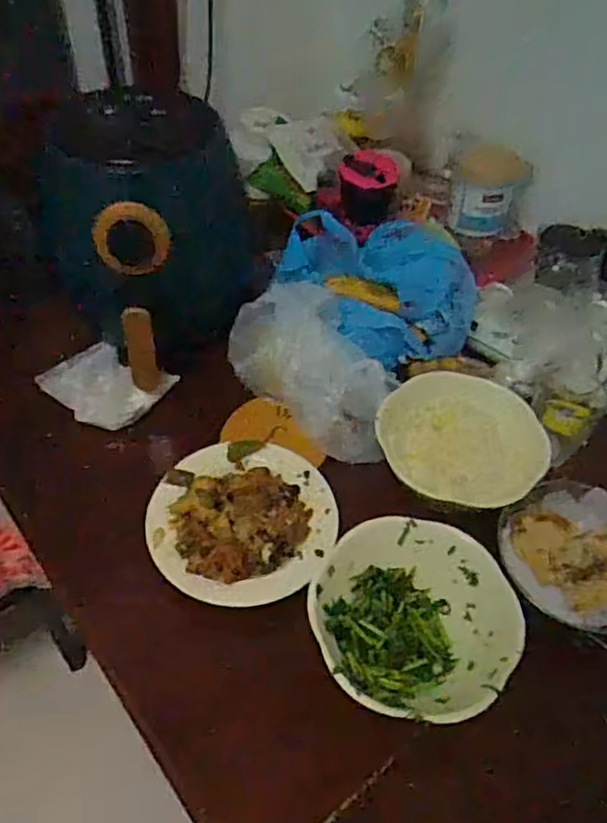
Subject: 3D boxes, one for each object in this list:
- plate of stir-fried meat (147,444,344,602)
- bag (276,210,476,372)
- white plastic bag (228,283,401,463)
[{"bbox_3d":[-0.070,0.112,0.713,0.200,0.039,0.193,3,49,-3],"label":"plate of stir-fried meat"},{"bbox_3d":[0.101,-0.181,0.914,0.285,0.111,0.186,15,49,8],"label":"bag"},{"bbox_3d":[0.016,-0.066,0.823,0.140,0.102,0.253,-34,60,-30],"label":"white plastic bag"}]

